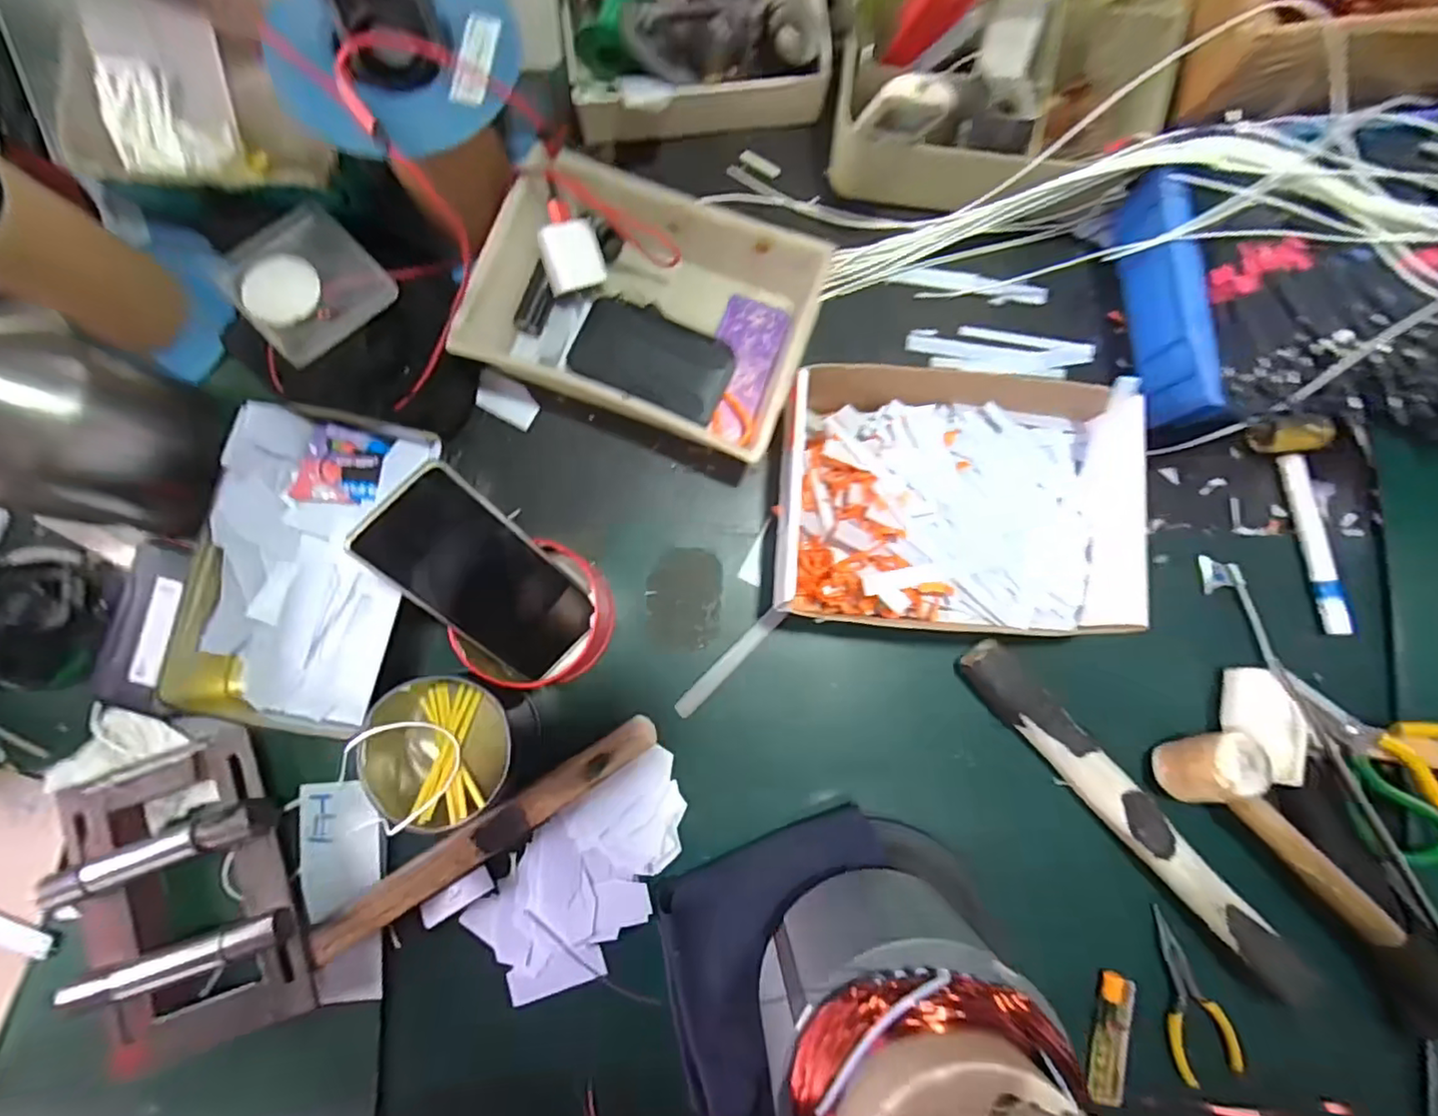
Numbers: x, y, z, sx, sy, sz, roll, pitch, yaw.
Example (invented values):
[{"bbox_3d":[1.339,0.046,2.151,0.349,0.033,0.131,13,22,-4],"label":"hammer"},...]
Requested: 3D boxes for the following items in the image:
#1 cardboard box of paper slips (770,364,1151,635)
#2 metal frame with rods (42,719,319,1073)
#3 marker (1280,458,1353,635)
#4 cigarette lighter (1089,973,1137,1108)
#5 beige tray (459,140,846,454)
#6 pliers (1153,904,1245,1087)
[{"bbox_3d":[0.174,-0.045,0.462,0.258,0.080,0.193,5,80,0],"label":"cardboard box of paper slips"},{"bbox_3d":[-0.358,0.226,0.424,0.137,0.053,0.195,-22,84,-4],"label":"metal frame with rods"},{"bbox_3d":[0.473,-0.012,0.495,0.018,0.016,0.143,-8,83,-2],"label":"marker"},{"bbox_3d":[0.282,0.344,0.447,0.022,0.009,0.087,12,83,1],"label":"cigarette lighter"},{"bbox_3d":[-0.054,-0.188,0.488,0.244,0.071,0.175,20,81,3],"label":"beige tray"},{"bbox_3d":[0.338,0.315,0.454,0.046,0.005,0.119,-16,83,-3],"label":"pliers"}]

